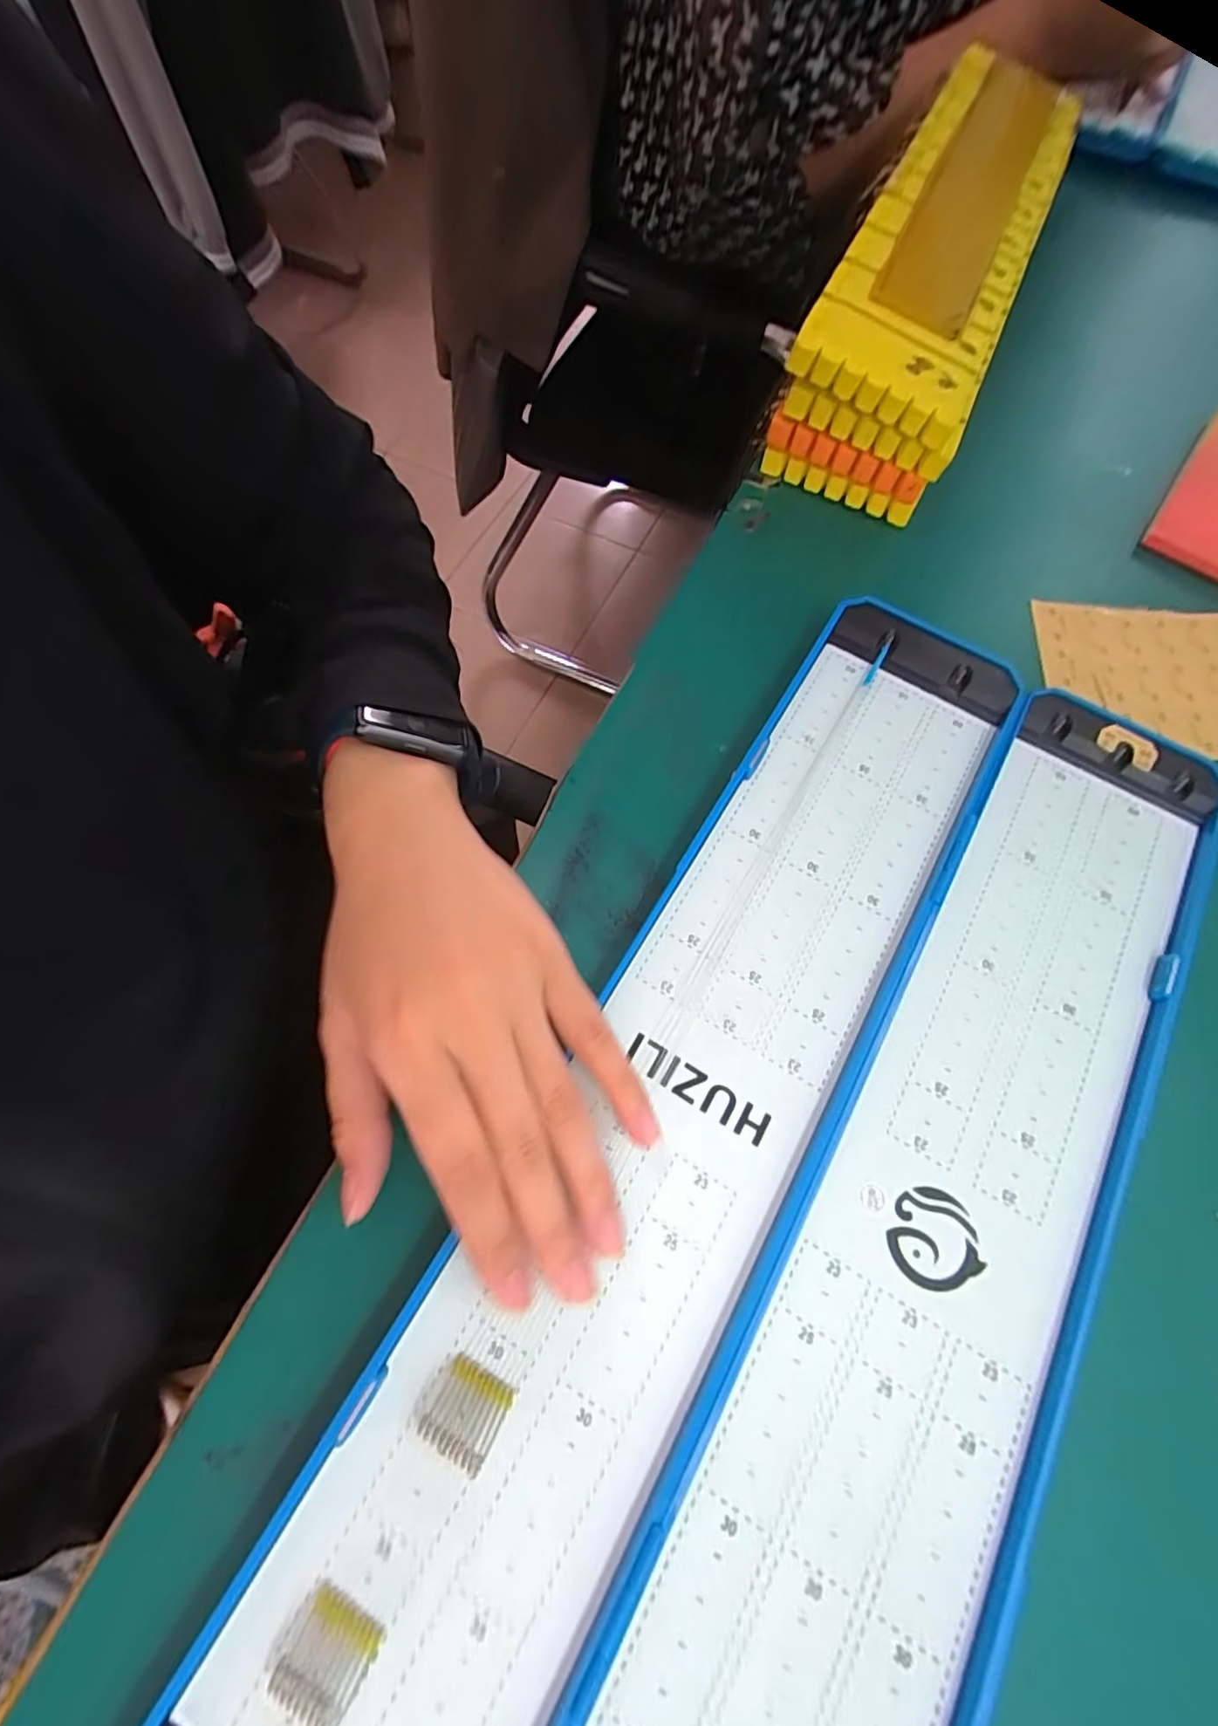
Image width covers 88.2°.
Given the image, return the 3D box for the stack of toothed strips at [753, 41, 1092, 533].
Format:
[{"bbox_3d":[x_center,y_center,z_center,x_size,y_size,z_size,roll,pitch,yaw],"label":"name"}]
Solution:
[{"bbox_3d":[0.177,-0.316,0.342,0.082,0.060,0.285,25,70,7],"label":"stack of toothed strips"}]

